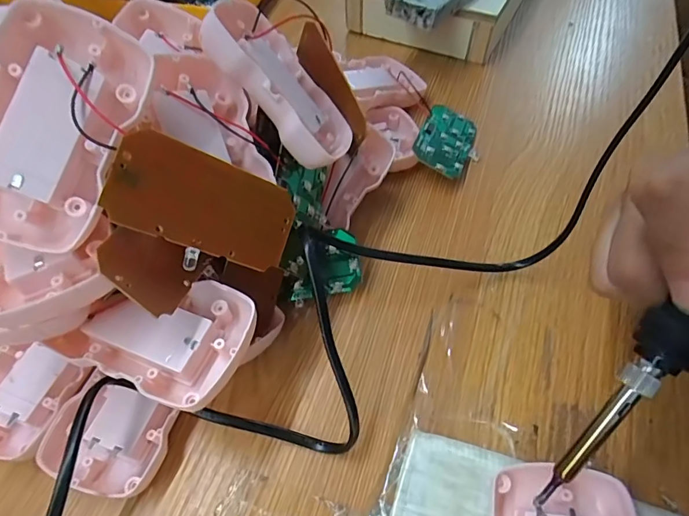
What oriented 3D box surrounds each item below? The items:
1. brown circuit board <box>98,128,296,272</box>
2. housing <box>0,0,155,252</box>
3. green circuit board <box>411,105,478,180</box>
[{"bbox_3d":[-0.055,-0.022,0.183,0.004,0.074,0.038,10,81,57],"label":"brown circuit board"},{"bbox_3d":[-0.113,-0.050,0.172,0.052,0.020,0.087,22,88,-14],"label":"housing"},{"bbox_3d":[0.073,-0.085,0.319,0.037,0.004,0.070,29,53,-2],"label":"green circuit board"}]

